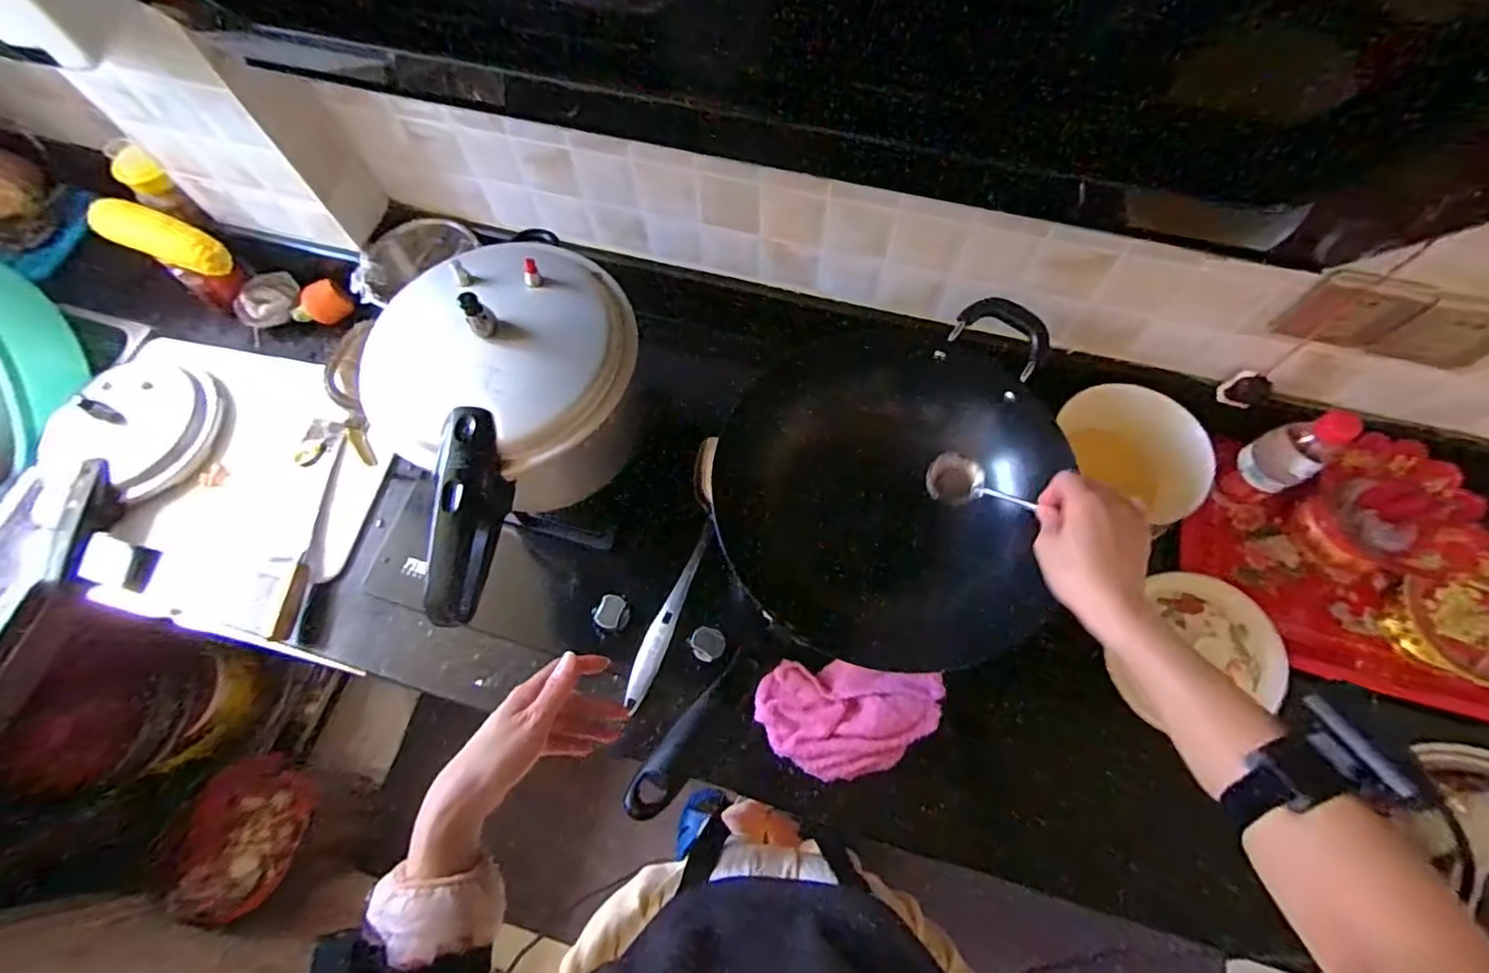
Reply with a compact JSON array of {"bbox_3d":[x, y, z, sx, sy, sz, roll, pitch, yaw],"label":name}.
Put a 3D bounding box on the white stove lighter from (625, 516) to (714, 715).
[{"bbox_3d":[-0.090,0.148,0.746,0.029,0.024,0.231,18,69,9],"label":"white stove lighter"}]

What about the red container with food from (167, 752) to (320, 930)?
[{"bbox_3d":[-0.873,0.621,1.118,0.157,0.100,0.253,-2,68,1],"label":"red container with food"}]

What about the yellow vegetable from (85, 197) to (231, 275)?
[{"bbox_3d":[-0.765,-0.326,0.826,0.184,0.060,0.058,25,71,12],"label":"yellow vegetable"}]

